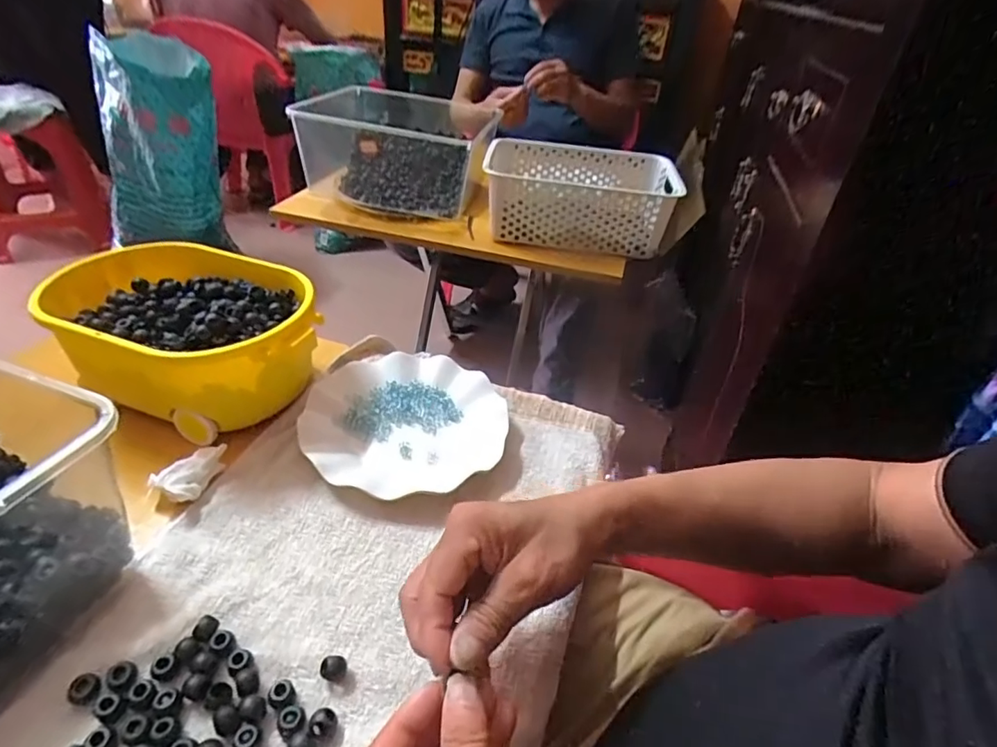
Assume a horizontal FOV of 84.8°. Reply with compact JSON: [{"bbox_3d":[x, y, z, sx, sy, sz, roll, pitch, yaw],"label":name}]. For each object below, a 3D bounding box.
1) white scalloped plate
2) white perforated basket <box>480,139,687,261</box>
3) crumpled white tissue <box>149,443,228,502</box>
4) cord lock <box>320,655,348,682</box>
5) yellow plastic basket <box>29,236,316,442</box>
[{"bbox_3d":[-0.087,0.041,0.518,0.179,0.024,0.179,-2,38,-10],"label":"white scalloped plate"},{"bbox_3d":[0.135,-0.306,0.941,0.313,0.110,0.232,6,37,1],"label":"white perforated basket"},{"bbox_3d":[-0.244,0.083,0.443,0.034,0.024,0.056,22,40,21],"label":"crumpled white tissue"},{"bbox_3d":[-0.102,0.181,0.338,0.016,0.013,0.013,-19,43,-28],"label":"cord lock"},{"bbox_3d":[-0.284,-0.030,0.519,0.243,0.106,0.162,15,38,12],"label":"yellow plastic basket"}]

